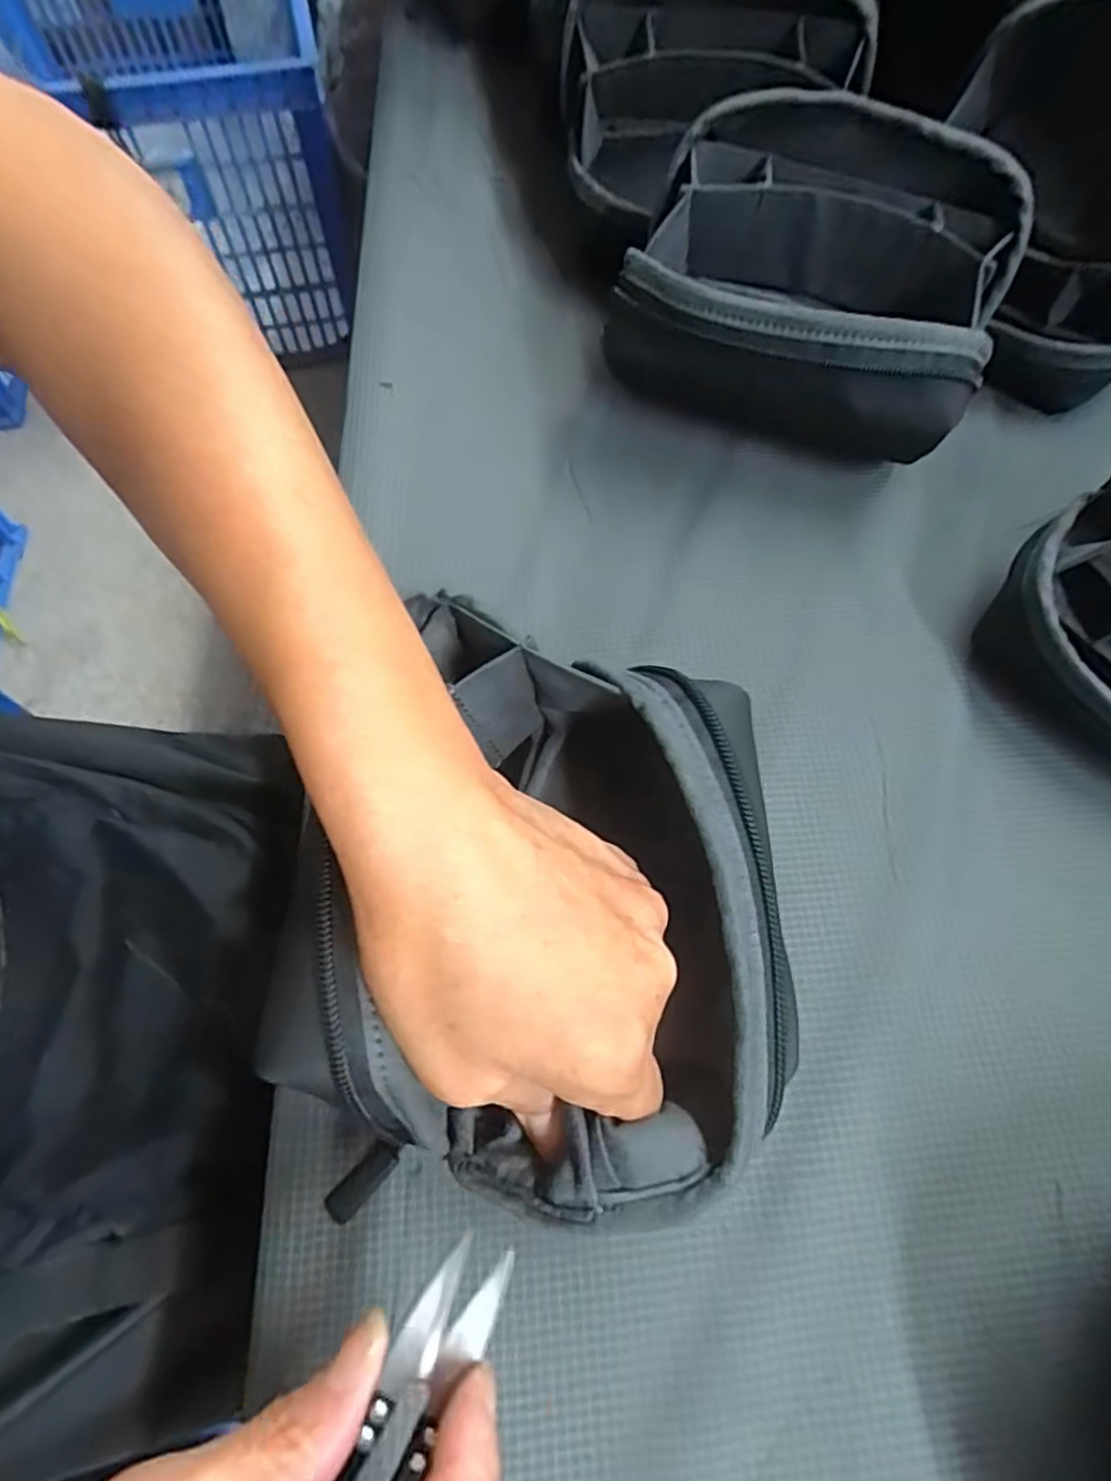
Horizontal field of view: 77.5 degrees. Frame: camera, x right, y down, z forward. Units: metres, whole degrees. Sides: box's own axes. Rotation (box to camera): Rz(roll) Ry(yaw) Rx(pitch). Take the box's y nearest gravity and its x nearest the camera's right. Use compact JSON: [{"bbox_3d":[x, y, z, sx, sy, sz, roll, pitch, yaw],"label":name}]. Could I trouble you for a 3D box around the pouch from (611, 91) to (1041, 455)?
[{"bbox_3d":[0.113,-0.199,0.325,0.162,0.098,0.139,24,67,9],"label":"pouch"}]

